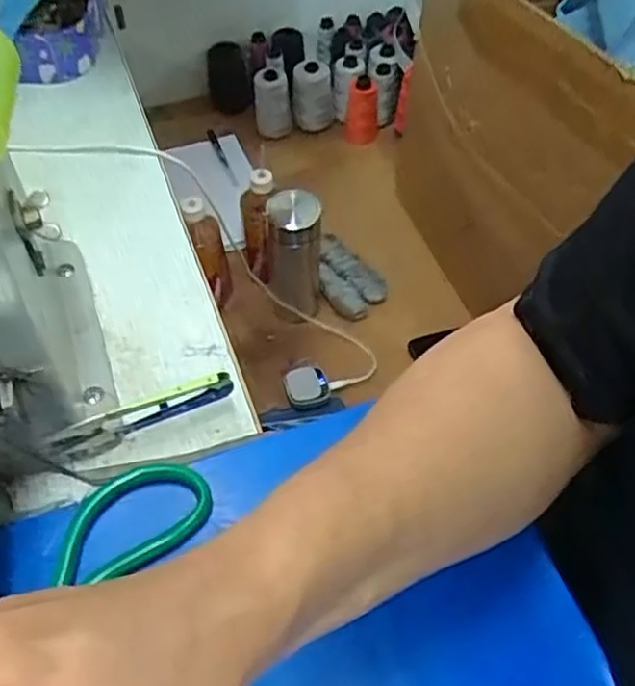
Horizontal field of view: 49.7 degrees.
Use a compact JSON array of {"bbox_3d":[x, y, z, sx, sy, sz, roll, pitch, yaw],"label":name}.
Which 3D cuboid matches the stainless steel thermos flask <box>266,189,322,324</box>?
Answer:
[{"bbox_3d":[-0.033,-0.110,0.938,0.074,0.211,0.067,2,54,-1],"label":"stainless steel thermos flask"}]

